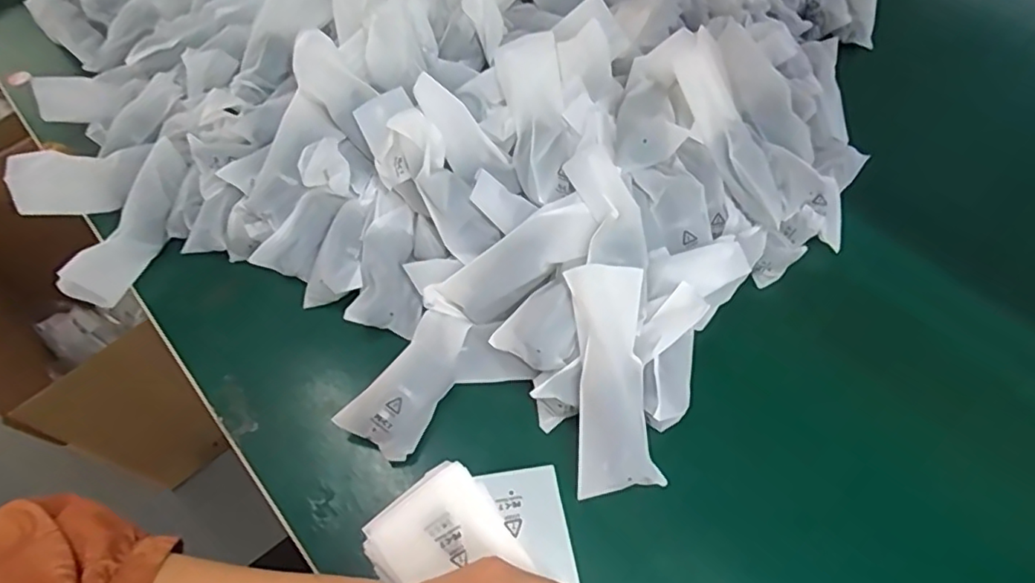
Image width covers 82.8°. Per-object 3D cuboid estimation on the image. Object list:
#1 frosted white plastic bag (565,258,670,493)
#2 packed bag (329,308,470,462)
[{"bbox_3d":[0.065,0.060,0.410,0.052,0.017,0.152,-2,85,1],"label":"frosted white plastic bag"},{"bbox_3d":[-0.076,0.067,0.432,0.056,0.021,0.108,33,65,20],"label":"packed bag"}]

